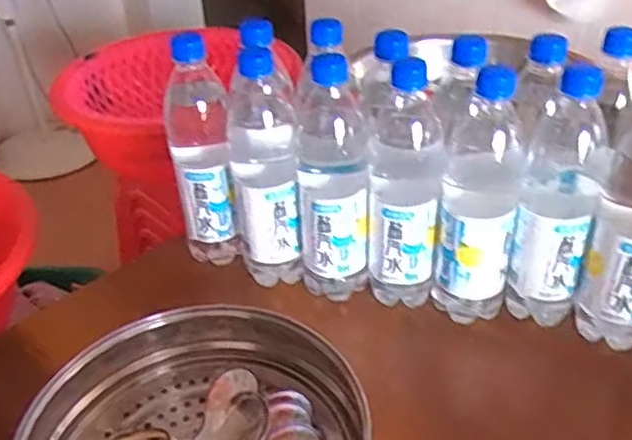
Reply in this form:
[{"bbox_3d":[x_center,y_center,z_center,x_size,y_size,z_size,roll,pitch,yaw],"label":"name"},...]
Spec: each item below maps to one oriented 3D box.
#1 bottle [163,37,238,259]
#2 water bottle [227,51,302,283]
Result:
[{"bbox_3d":[-0.111,-0.063,0.653,0.058,0.232,0.061,-8,36,-6],"label":"bottle"},{"bbox_3d":[-0.048,-0.046,0.634,0.059,0.231,0.074,-7,36,-5],"label":"water bottle"}]

